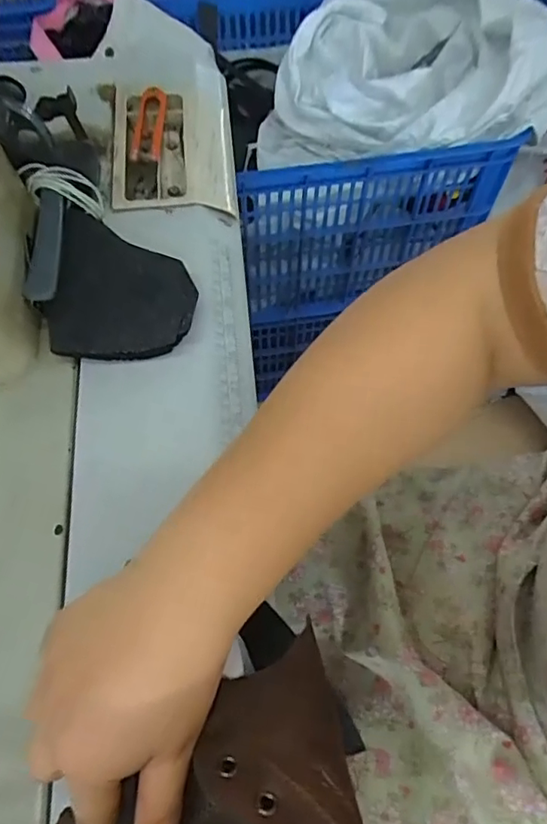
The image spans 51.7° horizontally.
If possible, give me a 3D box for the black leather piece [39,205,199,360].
[{"bbox_3d":[-0.106,-0.094,0.407,0.098,0.014,0.120,2,65,-3],"label":"black leather piece"}]

